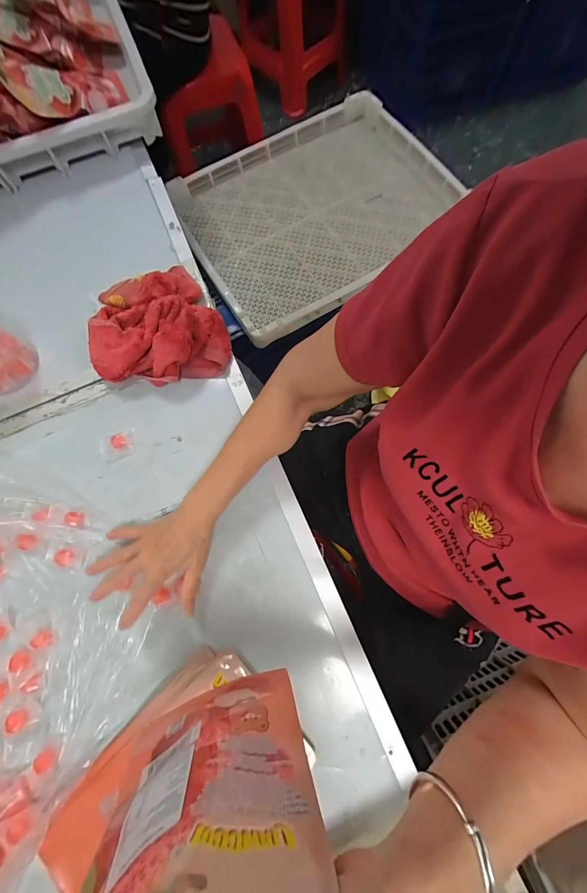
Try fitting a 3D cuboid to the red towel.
[{"bbox_3d":[-0.213,-0.186,0.488,0.200,0.075,0.195,-21,76,-4],"label":"red towel"}]

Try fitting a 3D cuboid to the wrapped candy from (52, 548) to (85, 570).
[{"bbox_3d":[-0.307,0.150,0.438,0.042,0.009,0.026,5,76,3],"label":"wrapped candy"}]

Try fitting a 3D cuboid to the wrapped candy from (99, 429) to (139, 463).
[{"bbox_3d":[-0.260,-0.003,0.476,0.056,0.012,0.040,-21,76,-4],"label":"wrapped candy"}]

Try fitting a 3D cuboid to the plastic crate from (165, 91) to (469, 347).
[{"bbox_3d":[0.064,-0.619,0.837,0.701,0.060,0.511,-35,77,-7],"label":"plastic crate"}]

